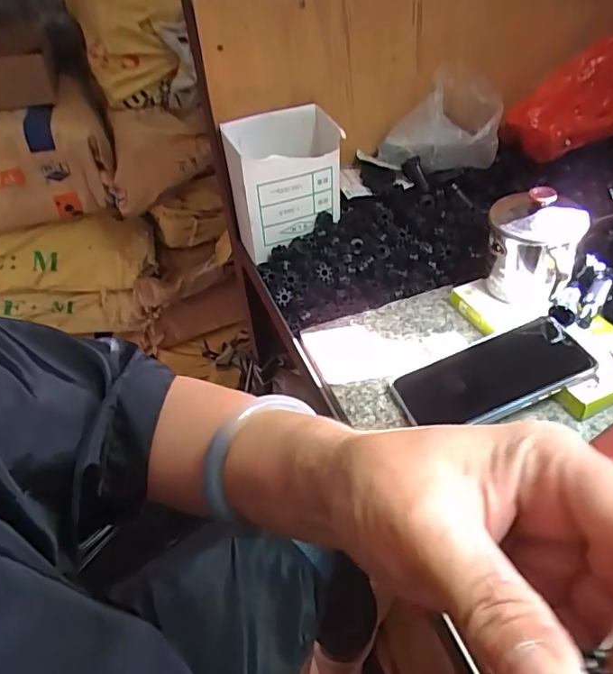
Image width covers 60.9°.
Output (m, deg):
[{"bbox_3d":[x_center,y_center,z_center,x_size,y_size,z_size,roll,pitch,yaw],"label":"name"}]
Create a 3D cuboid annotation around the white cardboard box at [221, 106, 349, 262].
[{"bbox_3d":[-0.027,-0.178,0.612,0.125,0.140,0.081,-18,43,-12],"label":"white cardboard box"}]

